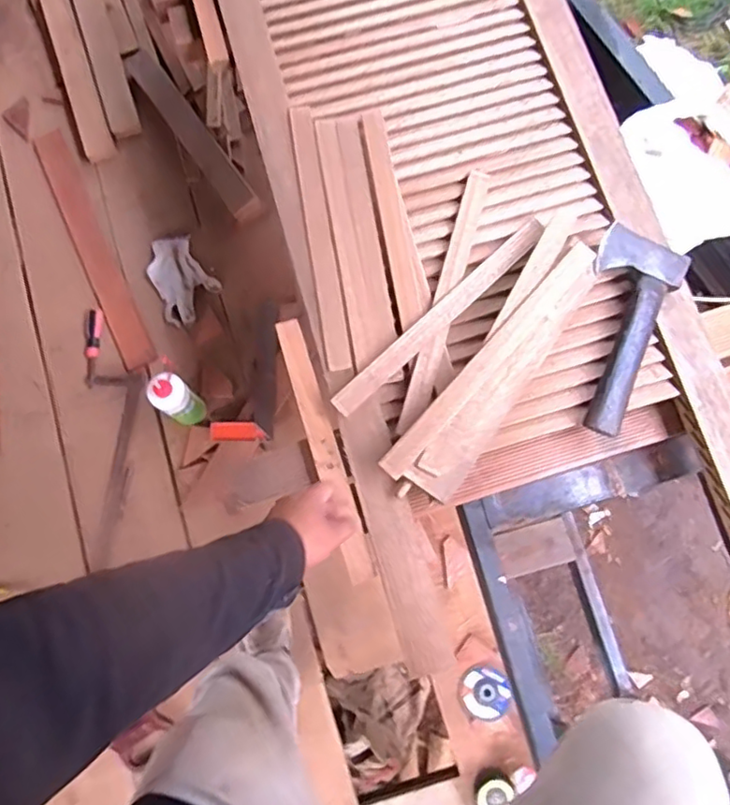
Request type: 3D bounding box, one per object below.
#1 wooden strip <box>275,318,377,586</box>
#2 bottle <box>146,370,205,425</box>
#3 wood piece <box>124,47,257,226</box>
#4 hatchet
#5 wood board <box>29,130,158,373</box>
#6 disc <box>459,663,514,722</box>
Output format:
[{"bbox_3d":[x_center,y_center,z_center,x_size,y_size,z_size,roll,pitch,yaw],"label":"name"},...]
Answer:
[{"bbox_3d":[-0.055,0.057,0.803,0.035,0.019,0.357,-18,78,-5],"label":"wooden strip"},{"bbox_3d":[-0.357,-0.002,1.166,0.064,0.200,0.070,0,79,-1],"label":"bottle"},{"bbox_3d":[-0.386,-0.600,1.353,0.070,0.036,0.499,-35,82,-7],"label":"wood piece"},{"bbox_3d":[0.327,-0.099,0.797,0.111,0.035,0.265,24,80,4],"label":"hatchet"},{"bbox_3d":[-0.596,-0.346,1.332,0.075,0.029,0.595,-26,81,-6],"label":"wood board"},{"bbox_3d":[0.232,0.553,1.155,0.096,0.008,0.101,-36,84,-4],"label":"disc"}]

